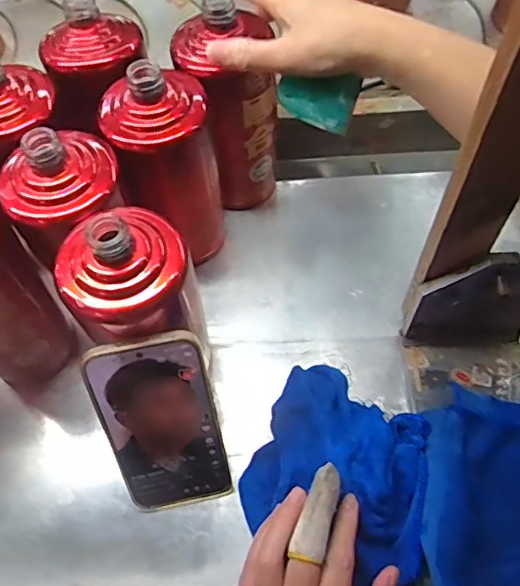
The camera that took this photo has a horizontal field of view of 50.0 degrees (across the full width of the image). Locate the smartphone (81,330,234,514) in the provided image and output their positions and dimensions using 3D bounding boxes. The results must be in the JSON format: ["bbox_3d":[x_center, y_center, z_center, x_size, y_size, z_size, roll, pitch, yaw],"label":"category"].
[{"bbox_3d":[-0.068,0.100,0.399,0.079,0.169,0.009,-9,33,-1],"label":"smartphone"}]

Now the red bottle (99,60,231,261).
[{"bbox_3d":[-0.075,-0.102,0.478,0.077,0.202,0.069,-17,66,-5],"label":"red bottle"}]

